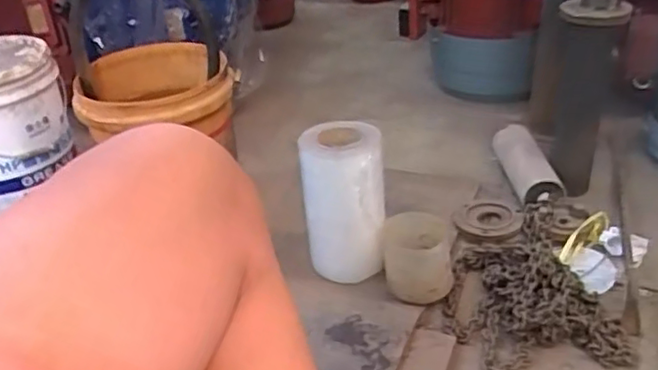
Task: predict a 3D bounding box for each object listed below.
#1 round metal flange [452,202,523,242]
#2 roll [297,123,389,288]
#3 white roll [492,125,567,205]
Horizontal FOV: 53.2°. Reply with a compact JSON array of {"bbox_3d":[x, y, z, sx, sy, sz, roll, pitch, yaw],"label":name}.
[{"bbox_3d":[0.297,0.073,1.257,0.125,0.035,0.125,-4,32,2],"label":"round metal flange"},{"bbox_3d":[0.025,0.029,1.134,0.130,0.251,0.126,-4,32,2],"label":"roll"},{"bbox_3d":[0.393,-0.039,1.311,0.075,0.065,0.248,-6,30,-1],"label":"white roll"}]

